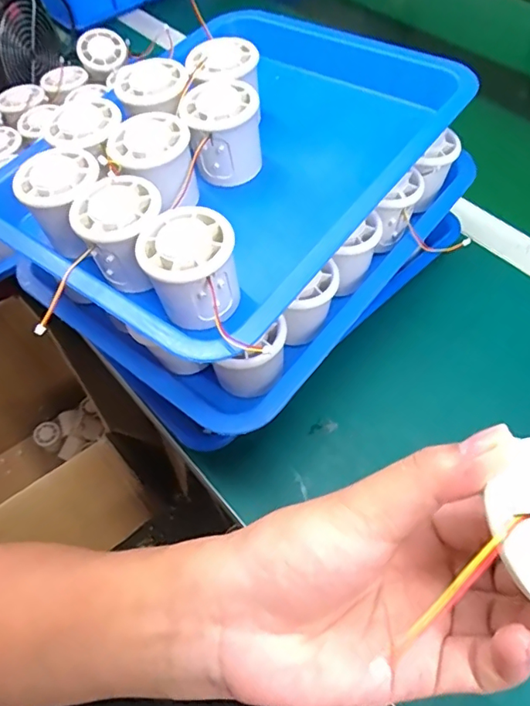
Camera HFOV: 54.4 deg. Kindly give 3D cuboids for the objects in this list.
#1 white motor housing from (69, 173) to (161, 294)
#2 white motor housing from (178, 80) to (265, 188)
[{"bbox_3d":[-0.093,-0.079,0.343,0.053,0.057,0.056,-15,58,-5],"label":"white motor housing"},{"bbox_3d":[-0.032,-0.168,0.395,0.054,0.056,0.059,-15,58,-5],"label":"white motor housing"}]

